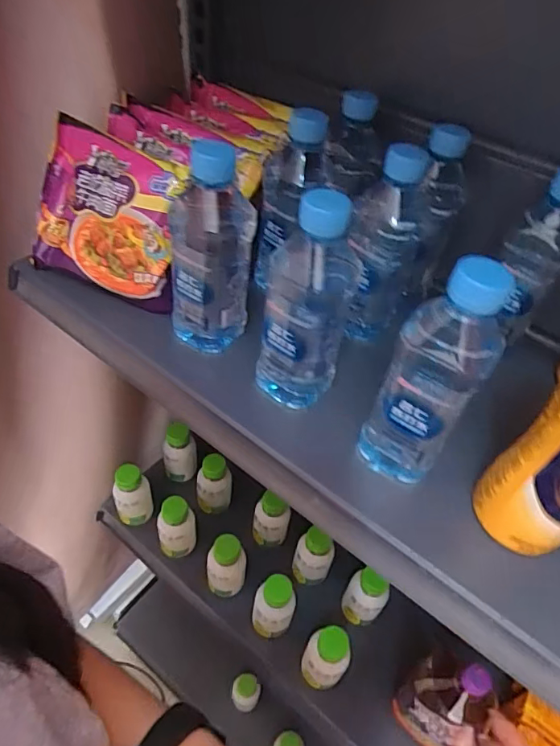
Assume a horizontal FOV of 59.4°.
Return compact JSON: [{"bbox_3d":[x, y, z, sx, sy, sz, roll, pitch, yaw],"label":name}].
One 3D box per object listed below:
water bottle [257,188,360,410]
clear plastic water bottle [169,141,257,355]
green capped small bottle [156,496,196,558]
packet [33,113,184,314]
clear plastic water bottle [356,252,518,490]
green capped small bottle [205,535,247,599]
[{"bbox_3d":[0.022,-0.052,0.374,0.057,0.175,0.060,18,47,11],"label":"water bottle"},{"bbox_3d":[-0.057,-0.103,0.407,0.067,0.176,0.069,0,46,-7],"label":"clear plastic water bottle"},{"bbox_3d":[-0.164,0.248,0.787,0.055,0.112,0.047,7,46,1],"label":"green capped small bottle"},{"bbox_3d":[-0.166,-0.148,0.465,0.173,0.140,0.034,24,14,21],"label":"packet"},{"bbox_3d":[0.101,0.004,0.328,0.057,0.167,0.049,27,49,19],"label":"clear plastic water bottle"},{"bbox_3d":[-0.082,0.303,0.756,0.057,0.131,0.048,3,46,-4],"label":"green capped small bottle"}]

